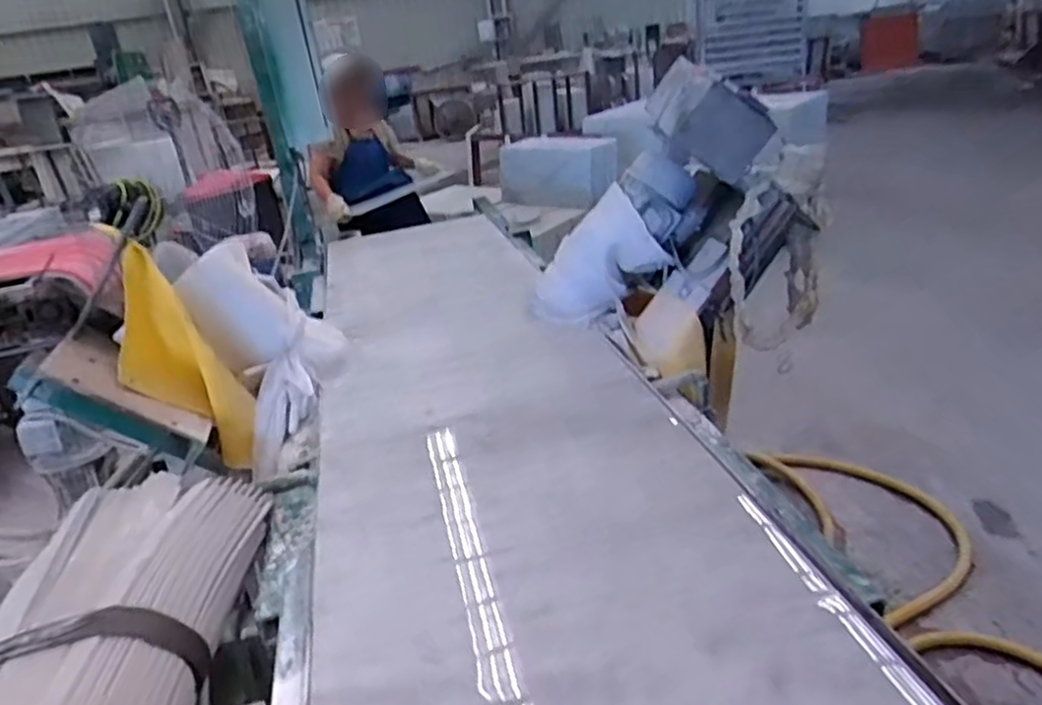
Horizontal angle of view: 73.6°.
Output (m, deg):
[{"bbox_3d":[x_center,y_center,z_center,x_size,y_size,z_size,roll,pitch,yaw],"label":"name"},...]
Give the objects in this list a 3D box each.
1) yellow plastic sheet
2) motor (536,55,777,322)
[{"bbox_3d":[-0.690,0.033,1.396,0.109,0.488,0.150,-17,19,29],"label":"yellow plastic sheet"},{"bbox_3d":[0.276,-0.321,1.582,0.280,0.668,0.283,39,34,0],"label":"motor"}]

